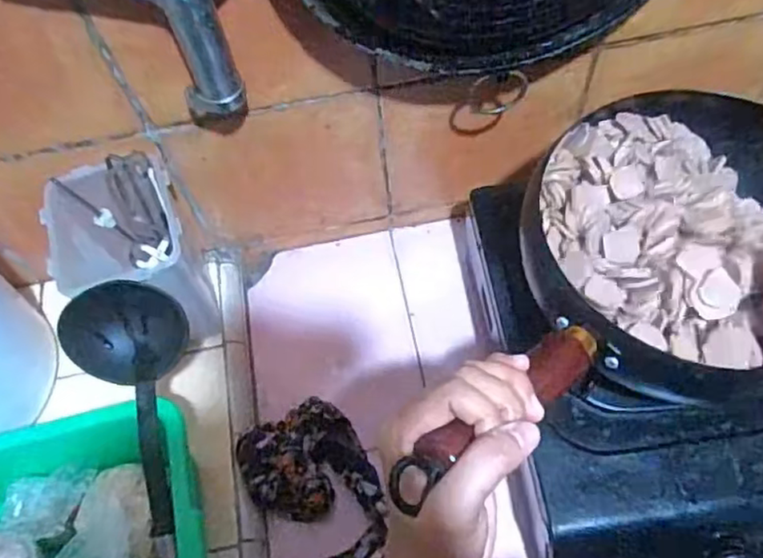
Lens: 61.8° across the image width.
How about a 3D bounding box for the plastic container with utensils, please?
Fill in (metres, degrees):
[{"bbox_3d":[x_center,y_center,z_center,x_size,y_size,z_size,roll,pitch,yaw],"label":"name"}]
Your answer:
[{"bbox_3d":[-0.230,-0.016,0.621,0.108,0.184,0.119,-20,64,-6],"label":"plastic container with utensils"}]

